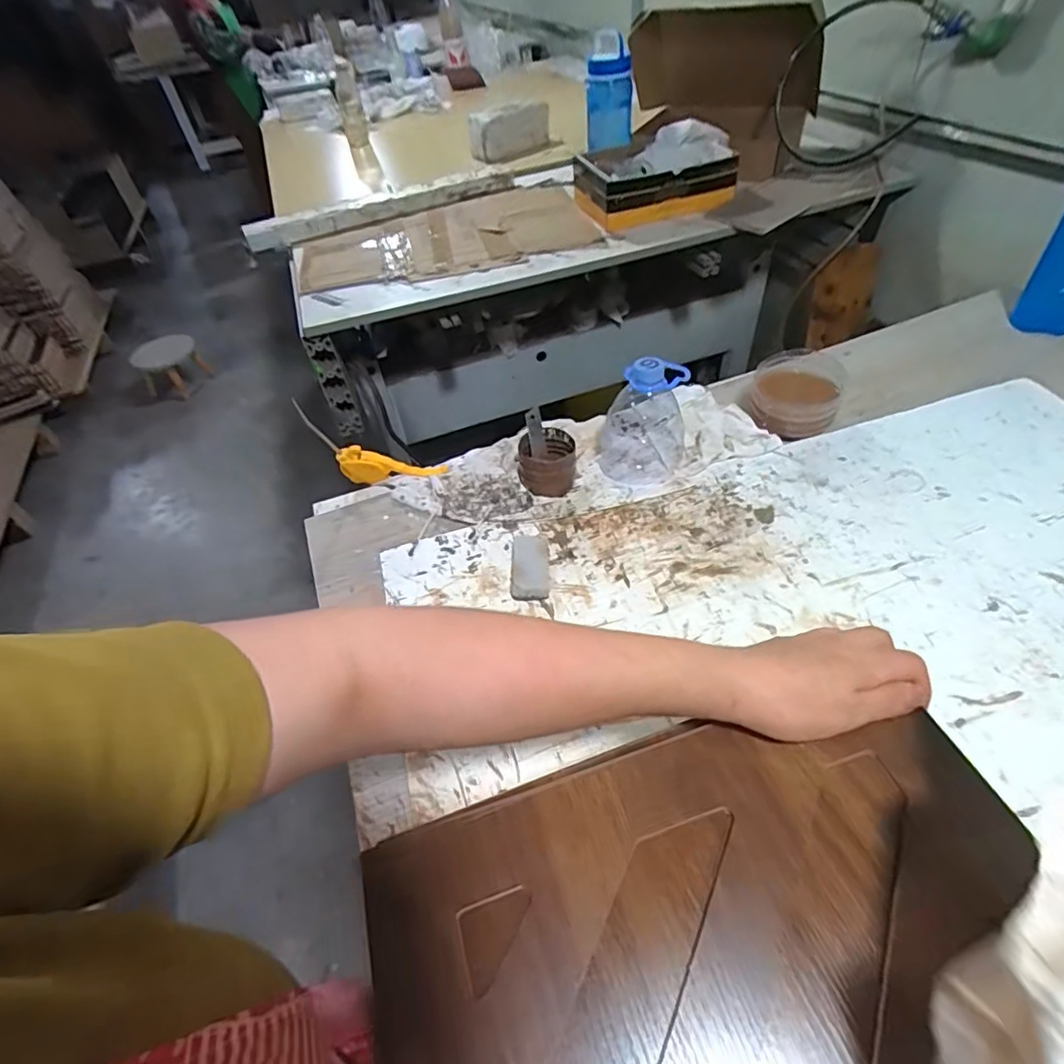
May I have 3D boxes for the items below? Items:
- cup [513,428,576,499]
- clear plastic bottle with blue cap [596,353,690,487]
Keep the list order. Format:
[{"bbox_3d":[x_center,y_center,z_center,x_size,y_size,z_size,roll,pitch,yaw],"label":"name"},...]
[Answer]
[{"bbox_3d":[0.016,-0.081,0.655,0.067,0.054,0.068,-3,48,4],"label":"cup"},{"bbox_3d":[0.124,-0.126,0.631,0.095,0.124,0.081,4,49,10],"label":"clear plastic bottle with blue cap"}]

